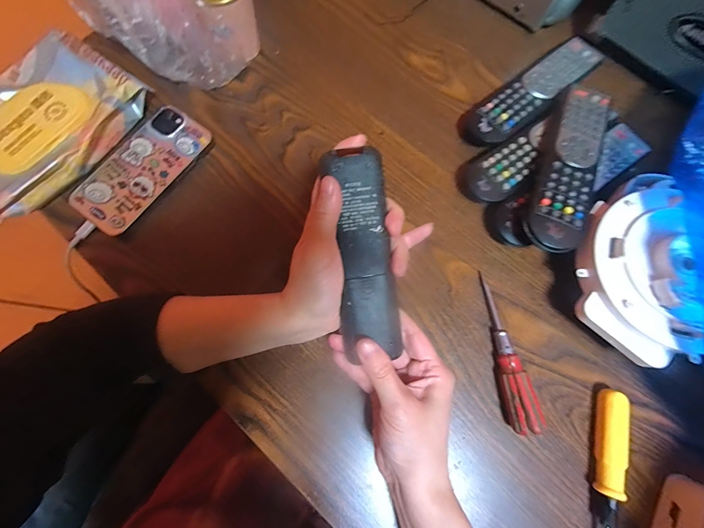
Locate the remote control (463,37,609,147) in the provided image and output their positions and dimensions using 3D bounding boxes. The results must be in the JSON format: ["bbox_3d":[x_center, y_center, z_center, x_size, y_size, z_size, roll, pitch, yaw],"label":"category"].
[{"bbox_3d":[0.206,-0.195,0.356,0.203,0.027,0.053,-41,80,-9],"label":"remote control"}]

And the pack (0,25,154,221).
[{"bbox_3d":[-0.329,-0.142,0.325,0.130,0.042,0.213,43,80,9],"label":"pack"}]

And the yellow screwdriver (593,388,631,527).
[{"bbox_3d":[0.210,0.184,0.256,0.019,0.019,0.153,16,77,4],"label":"yellow screwdriver"}]

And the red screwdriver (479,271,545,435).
[{"bbox_3d":[0.138,0.077,0.281,0.022,0.026,0.132,-7,76,-2],"label":"red screwdriver"}]

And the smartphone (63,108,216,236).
[{"bbox_3d":[-0.227,-0.104,0.337,0.079,0.015,0.148,35,78,8],"label":"smartphone"}]

